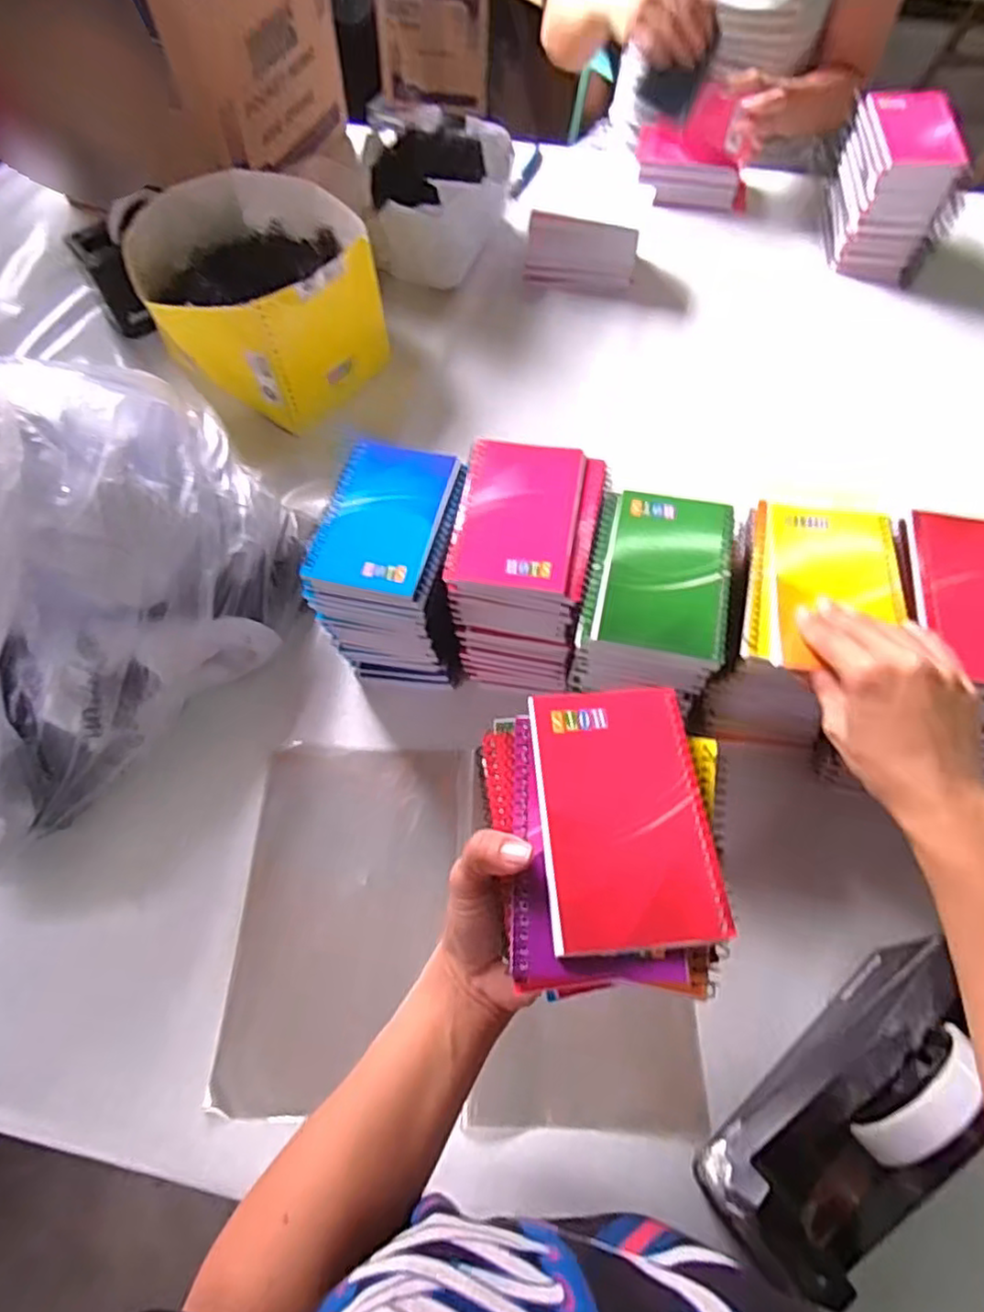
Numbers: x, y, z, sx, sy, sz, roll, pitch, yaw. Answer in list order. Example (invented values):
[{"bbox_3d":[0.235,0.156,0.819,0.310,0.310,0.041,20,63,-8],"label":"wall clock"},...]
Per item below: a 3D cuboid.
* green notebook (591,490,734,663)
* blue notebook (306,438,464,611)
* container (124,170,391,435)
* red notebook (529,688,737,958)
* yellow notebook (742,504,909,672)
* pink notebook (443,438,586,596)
[{"bbox_3d":[0.120,-0.060,0.459,0.083,0.007,0.127,12,63,7],"label":"green notebook"},{"bbox_3d":[-0.079,-0.103,0.499,0.084,0.016,0.128,13,63,7],"label":"blue notebook"},{"bbox_3d":[-0.246,-0.384,0.731,0.222,0.141,0.241,-30,66,-14],"label":"container"},{"bbox_3d":[0.067,0.078,0.343,0.083,0.009,0.131,-4,63,-1],"label":"red notebook"},{"bbox_3d":[0.220,-0.046,0.443,0.088,0.015,0.127,16,64,9],"label":"yellow notebook"},{"bbox_3d":[0.019,-0.104,0.488,0.085,0.012,0.123,9,63,5],"label":"pink notebook"}]

